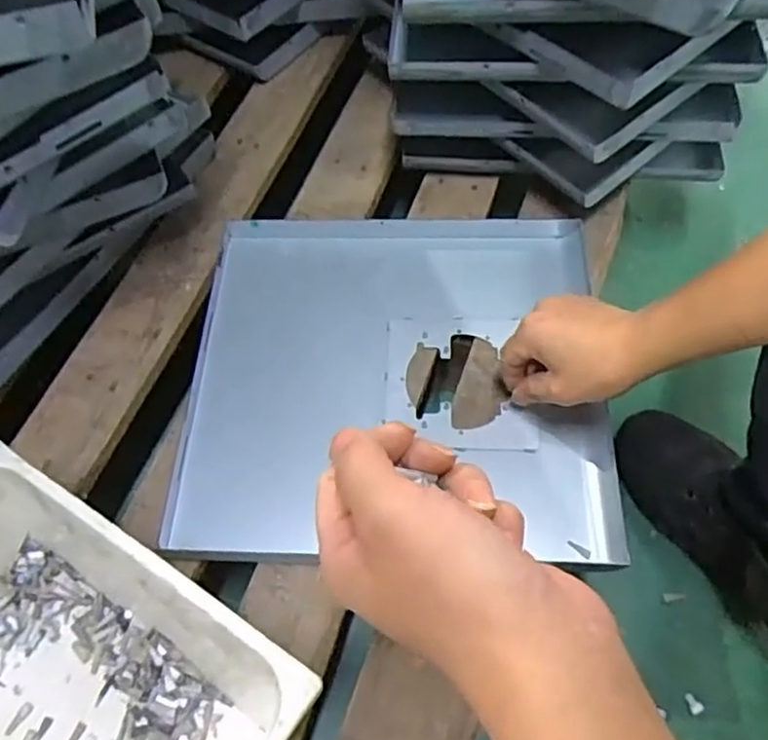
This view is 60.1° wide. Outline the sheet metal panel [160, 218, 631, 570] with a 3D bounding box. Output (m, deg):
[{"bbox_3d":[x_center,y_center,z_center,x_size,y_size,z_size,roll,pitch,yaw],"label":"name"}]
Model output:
[{"bbox_3d":[0.008,0.004,0.568,0.345,0.033,0.316,1,60,3],"label":"sheet metal panel"}]

